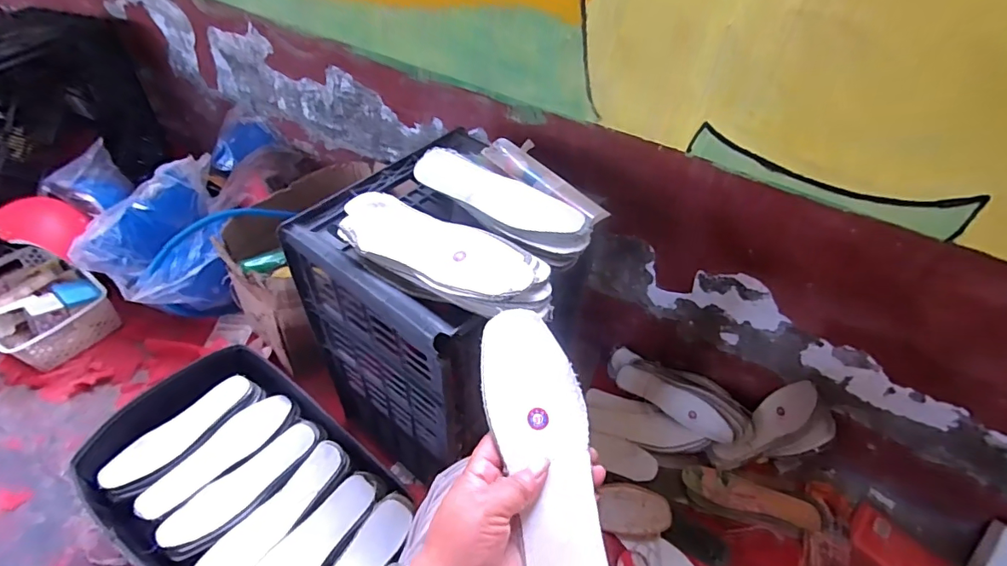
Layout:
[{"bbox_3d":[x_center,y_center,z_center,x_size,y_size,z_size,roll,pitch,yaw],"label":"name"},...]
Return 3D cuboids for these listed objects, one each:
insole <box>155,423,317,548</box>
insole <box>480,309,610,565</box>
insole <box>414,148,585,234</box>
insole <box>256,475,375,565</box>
[{"bbox_3d":[-0.370,0.288,0.704,0.220,0.015,0.068,-34,57,-31],"label":"insole"},{"bbox_3d":[0.029,0.121,0.341,0.068,0.010,0.214,-6,65,-10],"label":"insole"},{"bbox_3d":[-0.010,-0.108,0.599,0.218,0.007,0.059,27,67,14],"label":"insole"},{"bbox_3d":[-0.255,0.342,0.624,0.067,0.015,0.215,26,50,19],"label":"insole"}]

